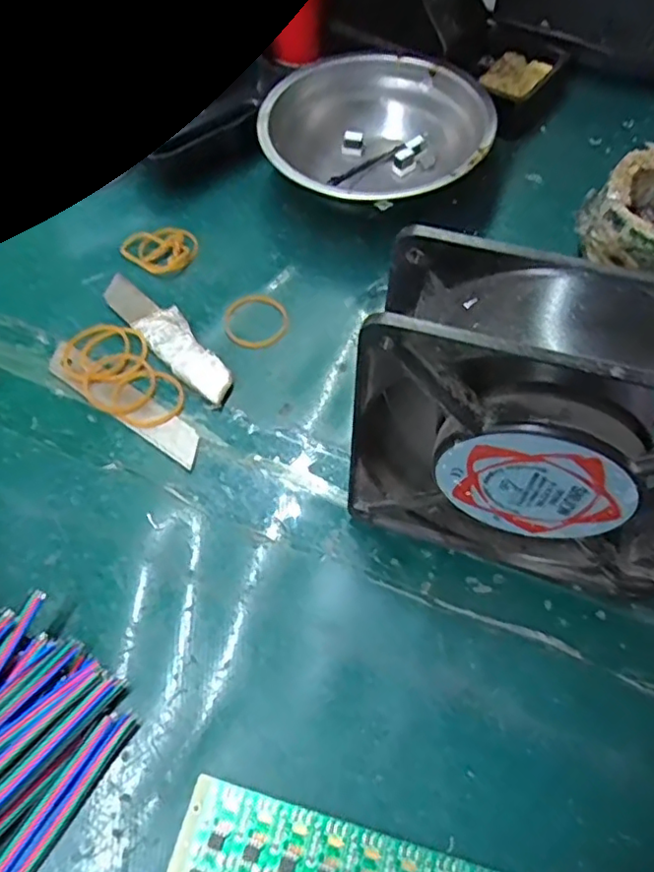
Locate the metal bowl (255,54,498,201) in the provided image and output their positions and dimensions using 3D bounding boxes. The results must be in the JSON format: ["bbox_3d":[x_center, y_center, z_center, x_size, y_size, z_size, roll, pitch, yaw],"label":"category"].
[{"bbox_3d":[0.027,-0.167,0.349,0.122,0.047,0.122,0,60,0],"label":"metal bowl"}]

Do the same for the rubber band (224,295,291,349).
[{"bbox_3d":[-0.036,-0.060,0.308,0.033,0.004,0.034,0,60,0],"label":"rubber band"}]

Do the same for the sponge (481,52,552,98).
[{"bbox_3d":[0.117,-0.226,0.382,0.033,0.010,0.045,32,65,17],"label":"sponge"}]

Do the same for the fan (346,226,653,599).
[{"bbox_3d":[0.070,0.002,0.200,0.118,0.123,0.040,16,61,10],"label":"fan"}]

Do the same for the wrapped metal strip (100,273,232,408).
[{"bbox_3d":[-0.079,-0.051,0.300,0.021,0.007,0.098,-37,66,-19],"label":"wrapped metal strip"}]

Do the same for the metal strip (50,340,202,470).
[{"bbox_3d":[-0.096,-0.017,0.282,0.096,0.004,0.018,32,65,18],"label":"metal strip"}]

